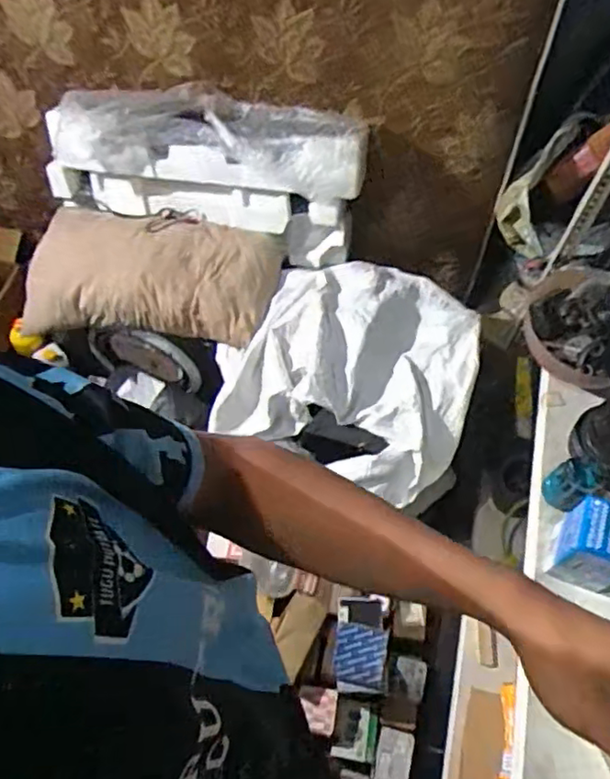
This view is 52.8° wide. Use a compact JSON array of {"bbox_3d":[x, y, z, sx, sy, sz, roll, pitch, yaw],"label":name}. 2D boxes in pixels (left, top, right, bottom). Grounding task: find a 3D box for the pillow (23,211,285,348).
[{"bbox_3d":[-0.373,-0.285,1.497,0.603,0.115,0.331,6,54,6],"label":"pillow"}]

